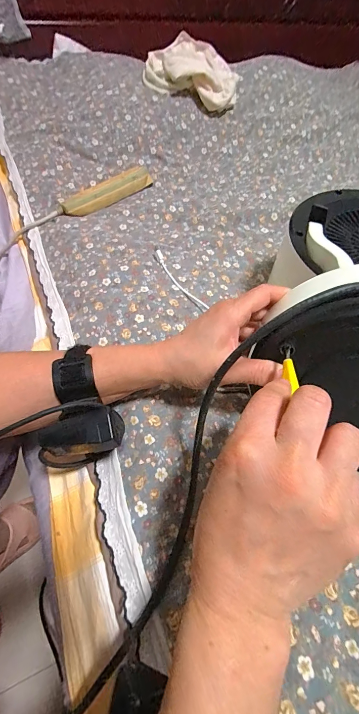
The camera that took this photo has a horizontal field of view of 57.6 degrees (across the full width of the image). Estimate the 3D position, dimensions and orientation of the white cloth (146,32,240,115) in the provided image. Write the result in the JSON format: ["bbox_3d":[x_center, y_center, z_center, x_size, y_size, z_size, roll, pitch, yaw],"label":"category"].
[{"bbox_3d":[0.024,-0.580,0.688,0.191,0.117,0.102,23,53,13],"label":"white cloth"}]

